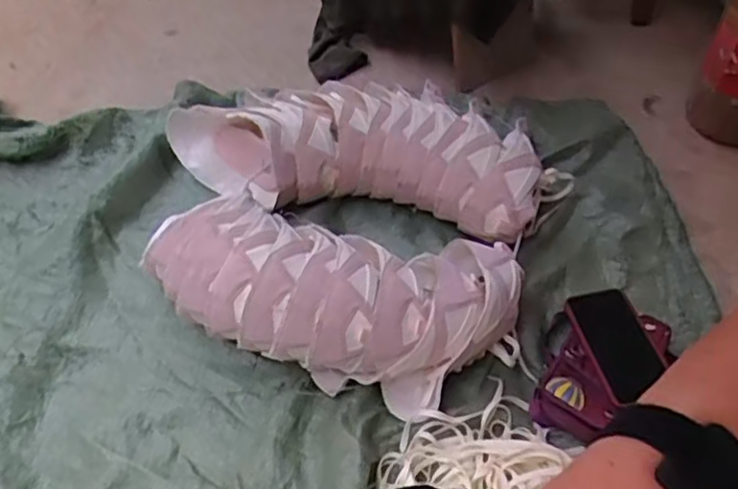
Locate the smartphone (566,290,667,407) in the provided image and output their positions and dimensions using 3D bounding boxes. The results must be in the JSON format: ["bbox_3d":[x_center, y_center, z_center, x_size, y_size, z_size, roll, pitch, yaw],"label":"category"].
[{"bbox_3d":[0.310,0.120,0.845,0.086,0.009,0.153,-15,51,-9],"label":"smartphone"}]

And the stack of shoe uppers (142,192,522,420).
[{"bbox_3d":[-0.043,0.061,0.833,0.435,0.143,0.197,11,52,10],"label":"stack of shoe uppers"}]

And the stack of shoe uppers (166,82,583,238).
[{"bbox_3d":[0.000,-0.152,1.016,0.578,0.134,0.239,12,52,12],"label":"stack of shoe uppers"}]

